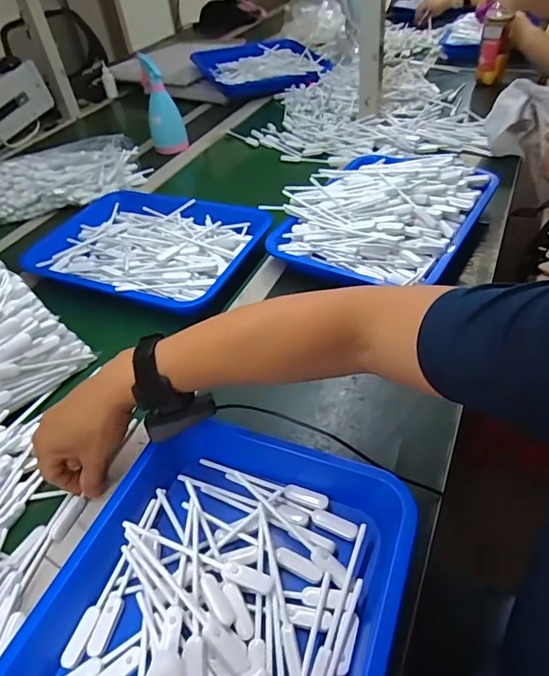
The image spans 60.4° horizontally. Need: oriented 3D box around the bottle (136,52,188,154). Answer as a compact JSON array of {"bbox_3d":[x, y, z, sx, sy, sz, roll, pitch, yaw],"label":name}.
[{"bbox_3d":[-0.261,-0.545,1.103,0.084,0.190,0.075,-11,44,-4],"label":"bottle"}]

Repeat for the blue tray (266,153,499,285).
[{"bbox_3d":[0.177,-0.203,0.769,0.276,0.074,0.369,21,50,27],"label":"blue tray"}]

